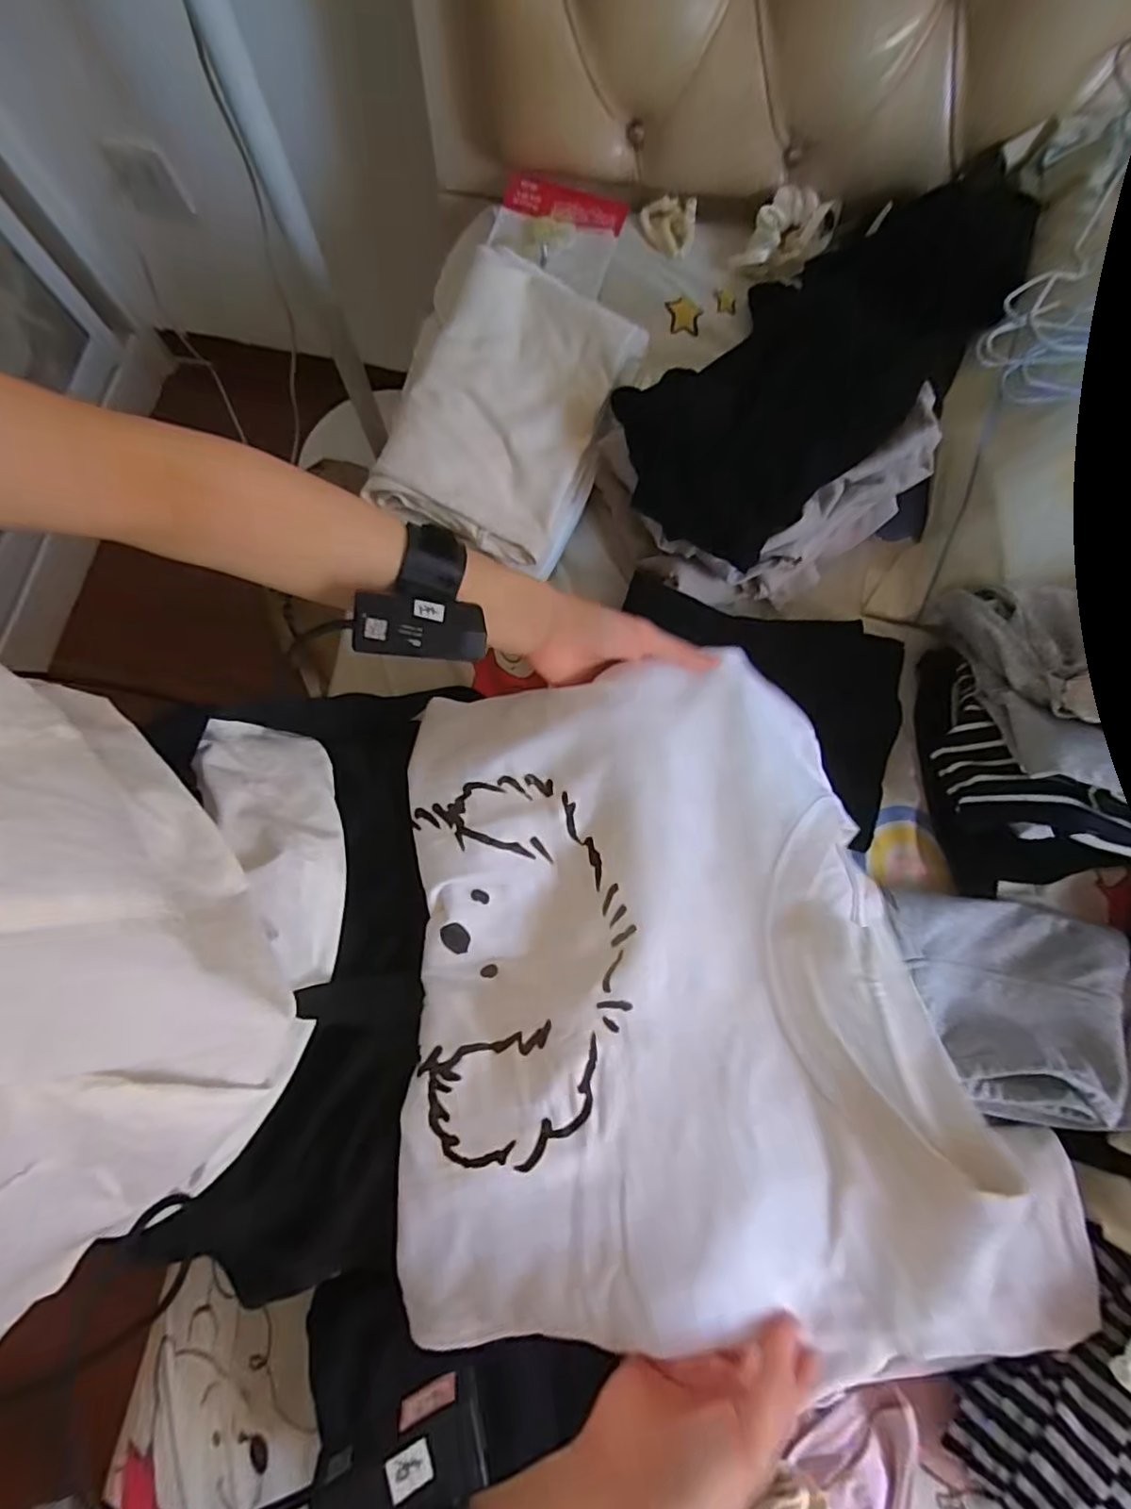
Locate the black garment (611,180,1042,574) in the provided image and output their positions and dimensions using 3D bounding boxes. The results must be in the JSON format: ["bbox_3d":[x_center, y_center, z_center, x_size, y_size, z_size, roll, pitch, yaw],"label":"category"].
[{"bbox_3d":[0.220,-0.330,0.488,0.419,0.075,0.175,-39,81,-8],"label":"black garment"}]

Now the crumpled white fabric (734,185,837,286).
[{"bbox_3d":[0.215,-0.505,0.599,0.053,0.046,0.099,41,81,8],"label":"crumpled white fabric"}]

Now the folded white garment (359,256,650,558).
[{"bbox_3d":[-0.053,-0.282,0.507,0.151,0.052,0.232,22,79,5],"label":"folded white garment"}]

